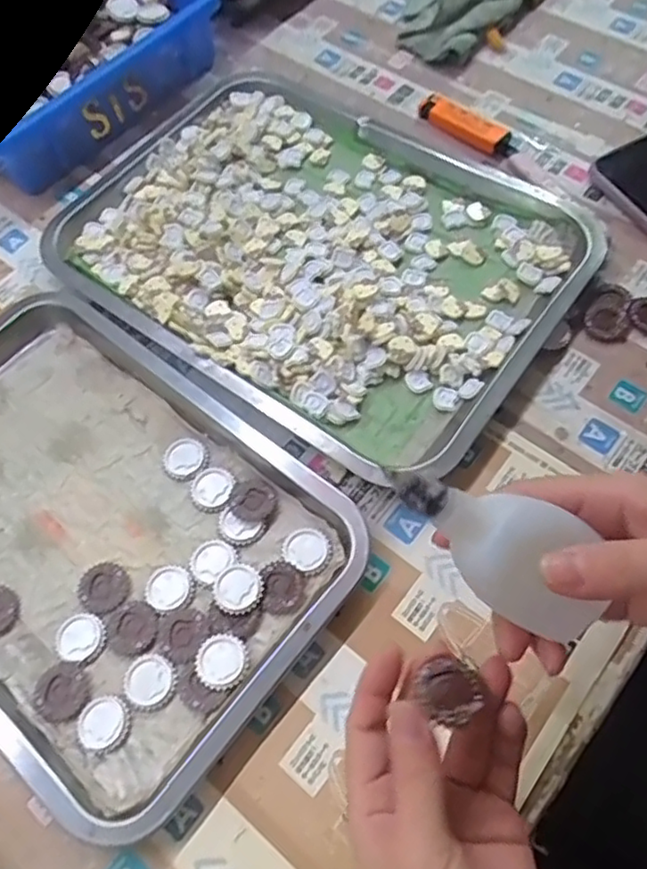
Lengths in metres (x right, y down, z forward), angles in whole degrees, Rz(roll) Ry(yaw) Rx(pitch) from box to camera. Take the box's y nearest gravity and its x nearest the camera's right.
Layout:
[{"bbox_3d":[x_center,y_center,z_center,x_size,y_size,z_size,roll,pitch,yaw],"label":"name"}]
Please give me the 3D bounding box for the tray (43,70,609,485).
[{"bbox_3d":[-0.012,-0.141,0.463,0.357,0.025,0.258,33,69,19],"label":"tray"}]

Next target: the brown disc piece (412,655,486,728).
[{"bbox_3d":[0.049,0.099,0.249,0.025,0.004,0.026,1,43,-1],"label":"brown disc piece"}]

